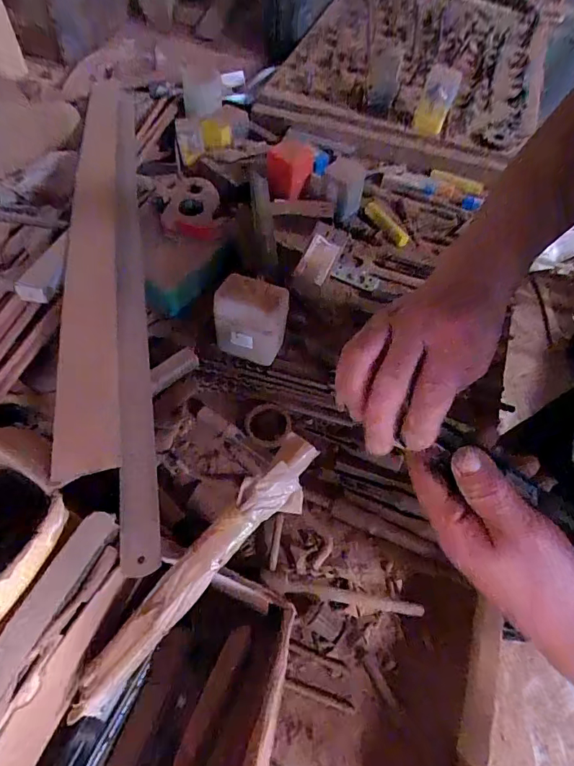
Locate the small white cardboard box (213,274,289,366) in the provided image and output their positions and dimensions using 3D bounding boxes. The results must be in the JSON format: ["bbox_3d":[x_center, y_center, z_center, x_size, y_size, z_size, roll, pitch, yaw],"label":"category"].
[{"bbox_3d":[-0.043,-0.077,0.549,0.087,0.092,0.069,12,58,3],"label":"small white cardboard box"}]

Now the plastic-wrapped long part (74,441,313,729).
[{"bbox_3d":[-0.066,0.145,0.335,0.039,0.025,0.252,41,85,19],"label":"plastic-wrapped long part"}]

